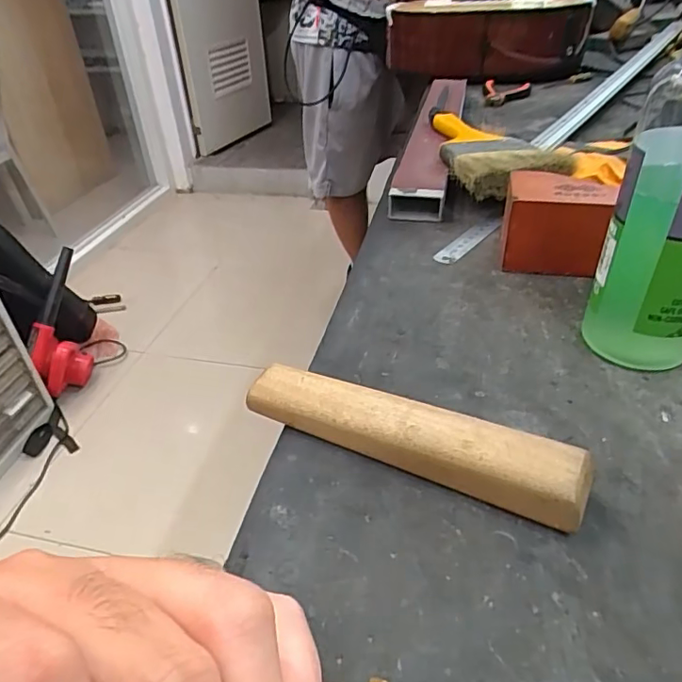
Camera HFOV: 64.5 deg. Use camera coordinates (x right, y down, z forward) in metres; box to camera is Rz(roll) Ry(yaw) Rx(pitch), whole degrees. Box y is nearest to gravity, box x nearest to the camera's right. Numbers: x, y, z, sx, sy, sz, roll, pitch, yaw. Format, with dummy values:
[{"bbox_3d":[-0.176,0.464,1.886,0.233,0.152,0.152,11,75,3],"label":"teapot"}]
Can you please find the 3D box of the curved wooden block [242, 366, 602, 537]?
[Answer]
[{"bbox_3d":[0.032,0.048,0.278,0.174,0.030,0.028,17,41,25],"label":"curved wooden block"}]

